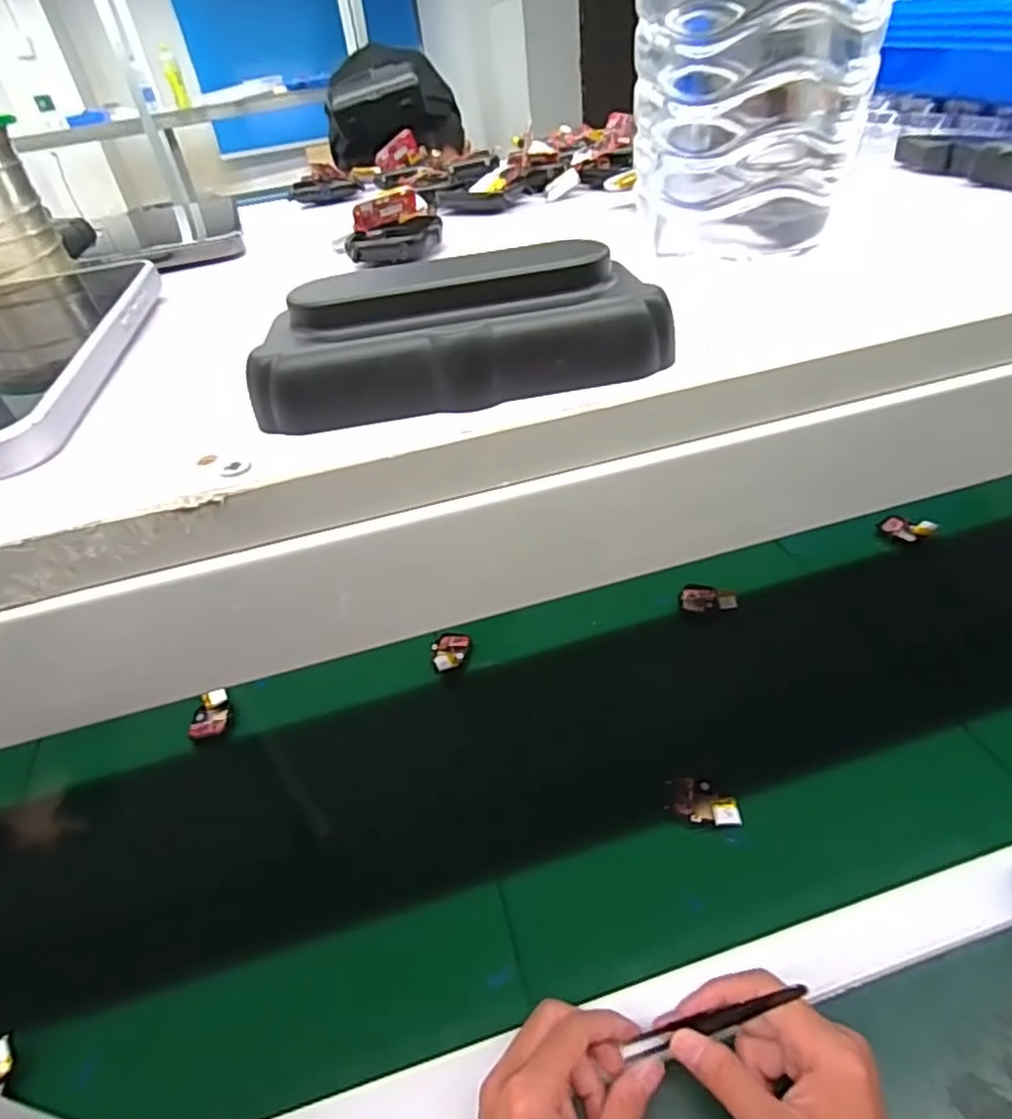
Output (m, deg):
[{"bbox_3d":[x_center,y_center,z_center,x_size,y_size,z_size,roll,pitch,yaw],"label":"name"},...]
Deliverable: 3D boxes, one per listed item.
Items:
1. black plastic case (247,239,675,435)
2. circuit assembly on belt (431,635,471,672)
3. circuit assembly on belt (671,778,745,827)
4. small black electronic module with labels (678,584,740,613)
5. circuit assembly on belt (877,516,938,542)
[{"bbox_3d":[-0.011,-0.059,0.166,0.103,0.031,0.039,-7,38,1],"label":"black plastic case"},{"bbox_3d":[-0.059,0.093,0.659,0.033,0.011,0.054,6,40,17],"label":"circuit assembly on belt"},{"bbox_3d":[0.158,0.192,0.505,0.051,0.009,0.036,5,40,15],"label":"circuit assembly on belt"},{"bbox_3d":[0.214,0.041,0.675,0.056,0.015,0.028,0,39,9],"label":"small black electronic module with labels"},{"bbox_3d":[0.456,-0.038,0.726,0.056,0.017,0.035,19,45,29],"label":"circuit assembly on belt"}]

